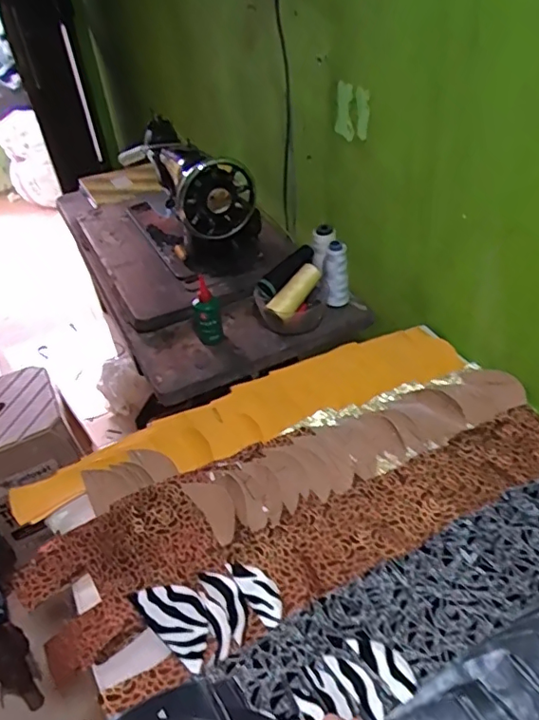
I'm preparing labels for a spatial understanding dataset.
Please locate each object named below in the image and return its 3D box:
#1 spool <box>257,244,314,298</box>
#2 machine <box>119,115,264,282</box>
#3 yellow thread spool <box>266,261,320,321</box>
[{"bbox_3d":[0.033,-0.152,0.934,0.037,0.031,0.120,32,67,36],"label":"spool"},{"bbox_3d":[-0.173,-0.341,1.116,0.177,0.202,0.399,-21,43,-16],"label":"machine"},{"bbox_3d":[0.044,-0.114,0.920,0.038,0.033,0.112,29,68,34],"label":"yellow thread spool"}]

